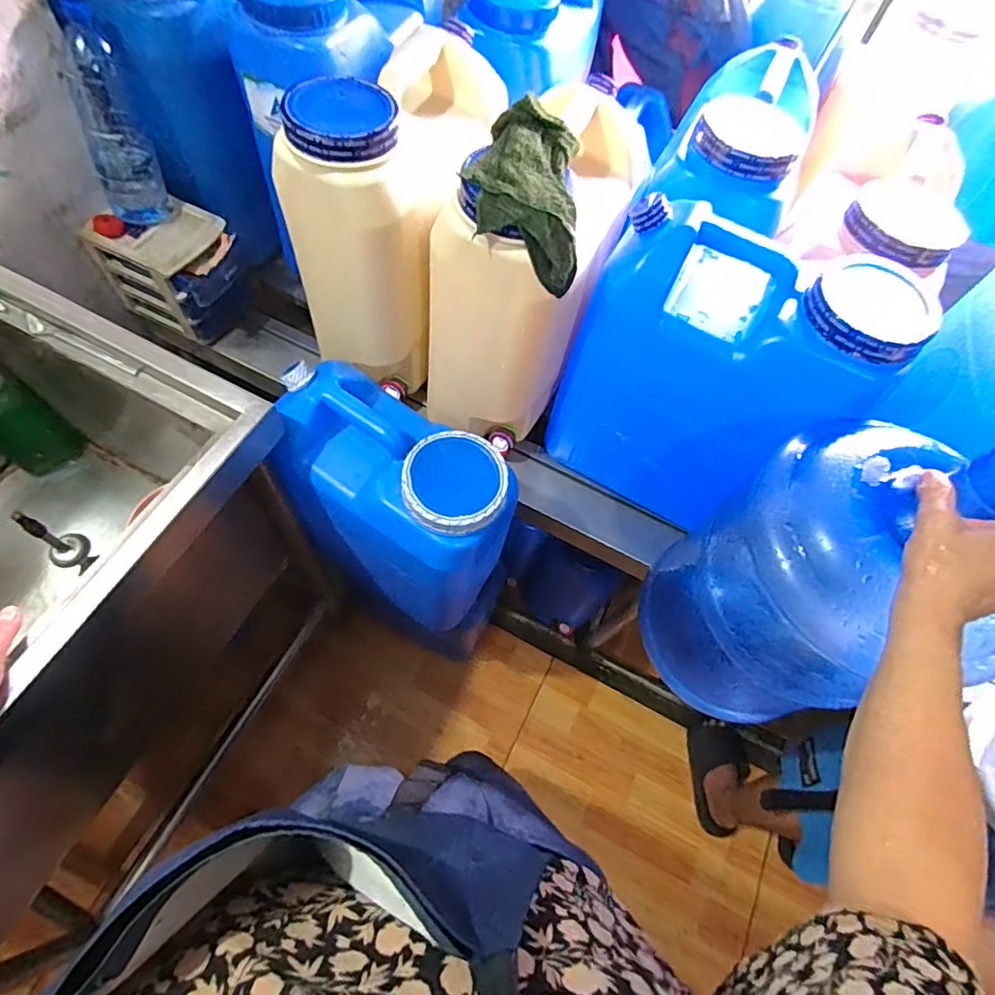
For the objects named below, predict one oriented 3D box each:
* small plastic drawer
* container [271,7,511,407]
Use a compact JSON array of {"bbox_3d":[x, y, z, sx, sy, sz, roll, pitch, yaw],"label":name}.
[{"bbox_3d":[-0.513,-0.372,0.913,0.208,0.155,0.145,24,63,9],"label":"small plastic drawer"},{"bbox_3d":[-0.139,-0.386,0.789,0.192,0.390,0.314,19,63,6],"label":"container"}]

